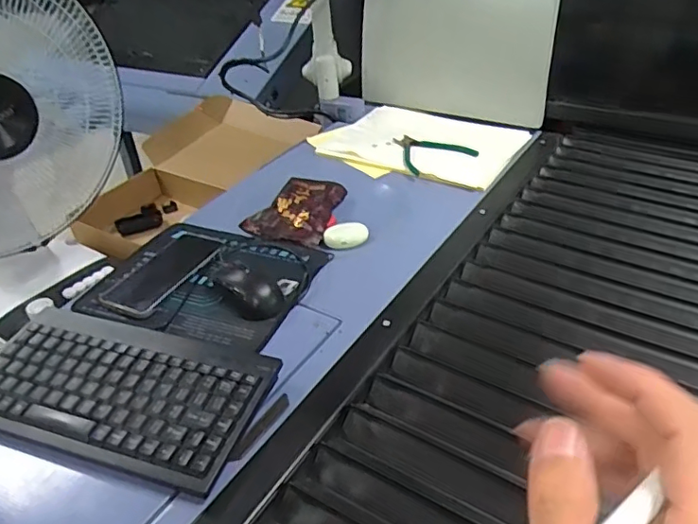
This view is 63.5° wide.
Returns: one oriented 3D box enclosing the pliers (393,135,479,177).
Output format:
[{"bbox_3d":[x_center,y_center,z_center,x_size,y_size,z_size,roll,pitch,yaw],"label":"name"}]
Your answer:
[{"bbox_3d":[0.134,-0.193,0.973,0.127,0.011,0.133,-19,40,-21],"label":"pliers"}]

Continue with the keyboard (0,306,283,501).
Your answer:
[{"bbox_3d":[-0.228,0.123,0.550,0.295,0.030,0.156,7,37,16],"label":"keyboard"}]

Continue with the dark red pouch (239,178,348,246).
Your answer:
[{"bbox_3d":[-0.080,-0.084,0.867,0.119,0.017,0.168,7,37,15],"label":"dark red pouch"}]

